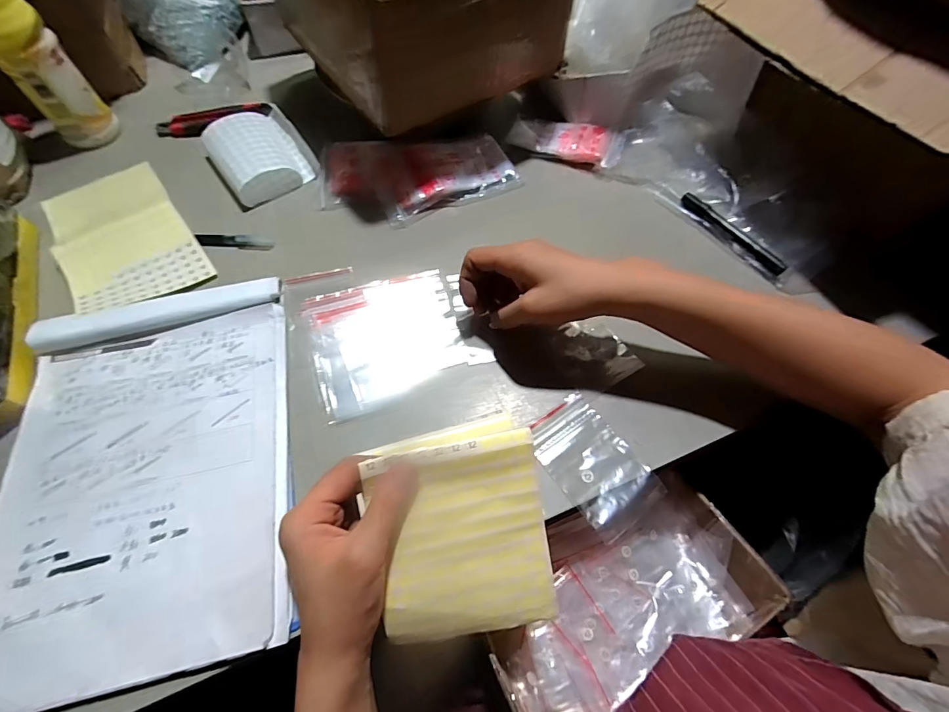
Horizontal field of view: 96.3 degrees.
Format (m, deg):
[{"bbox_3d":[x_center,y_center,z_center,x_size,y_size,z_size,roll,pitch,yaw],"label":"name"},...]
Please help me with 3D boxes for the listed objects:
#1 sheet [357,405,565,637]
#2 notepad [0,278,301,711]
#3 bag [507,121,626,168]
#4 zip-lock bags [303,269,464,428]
[{"bbox_3d":[-0.009,0.127,0.305,0.120,0.007,0.150,-10,92,-11],"label":"sheet"},{"bbox_3d":[-0.264,0.083,0.337,0.216,0.027,0.293,-12,62,-6],"label":"notepad"},{"bbox_3d":[0.115,-0.279,0.542,0.143,0.014,0.058,15,63,9],"label":"bag"},{"bbox_3d":[-0.086,-0.020,0.409,0.139,0.015,0.131,-18,63,-9],"label":"zip-lock bags"}]

